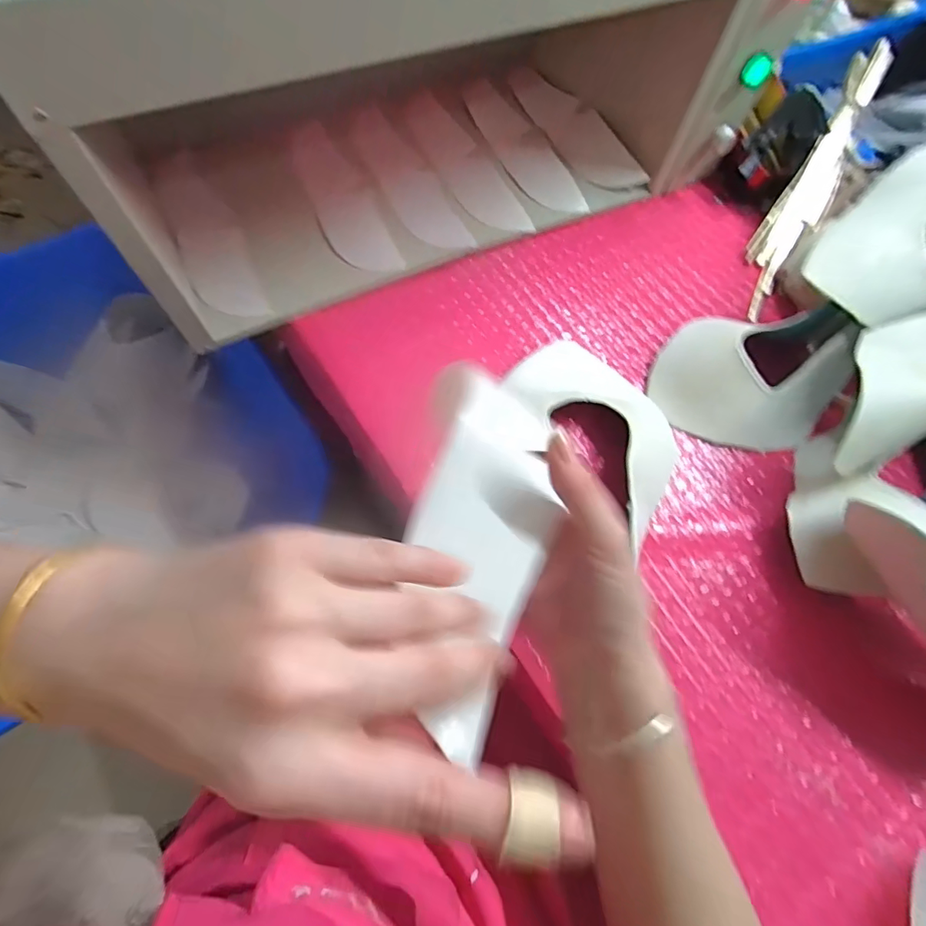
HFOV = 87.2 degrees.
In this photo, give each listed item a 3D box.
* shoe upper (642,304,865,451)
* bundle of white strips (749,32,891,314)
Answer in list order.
[{"bbox_3d":[0.293,-0.082,0.478,0.196,0.066,0.119,-1,68,-3],"label":"shoe upper"},{"bbox_3d":[0.417,-0.334,0.577,0.056,0.029,0.370,28,88,8],"label":"bundle of white strips"}]

